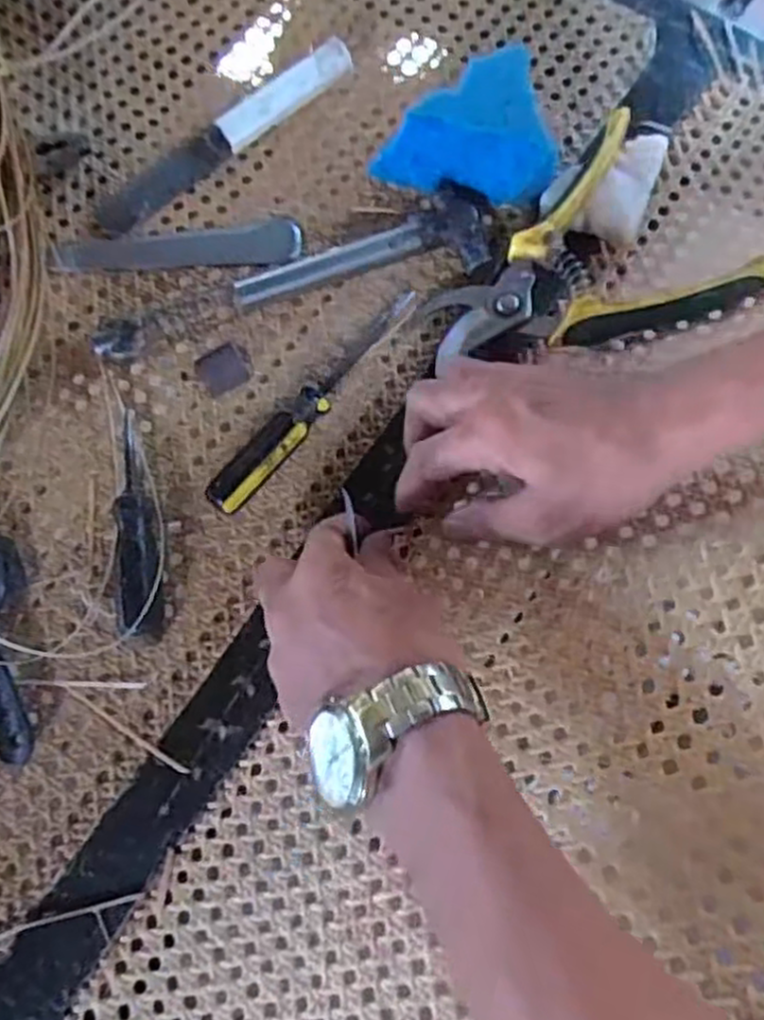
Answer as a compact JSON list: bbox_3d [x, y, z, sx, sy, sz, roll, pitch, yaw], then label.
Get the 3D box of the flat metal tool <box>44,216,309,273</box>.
[{"bbox_3d":[-0.129,-0.164,0.472,0.155,0.004,0.028,-5,77,0],"label":"flat metal tool"}]

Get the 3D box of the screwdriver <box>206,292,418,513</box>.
[{"bbox_3d":[-0.035,-0.063,0.434,0.020,0.023,0.169,40,81,9],"label":"screwdriver"}]

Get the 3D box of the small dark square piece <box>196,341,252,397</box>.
[{"bbox_3d":[-0.095,-0.086,0.454,0.031,0.004,0.029,-32,79,-6],"label":"small dark square piece"}]

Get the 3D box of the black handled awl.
[{"bbox_3d":[-0.136,0.004,0.420,0.019,0.028,0.130,-9,77,-1],"label":"black handled awl"}]

